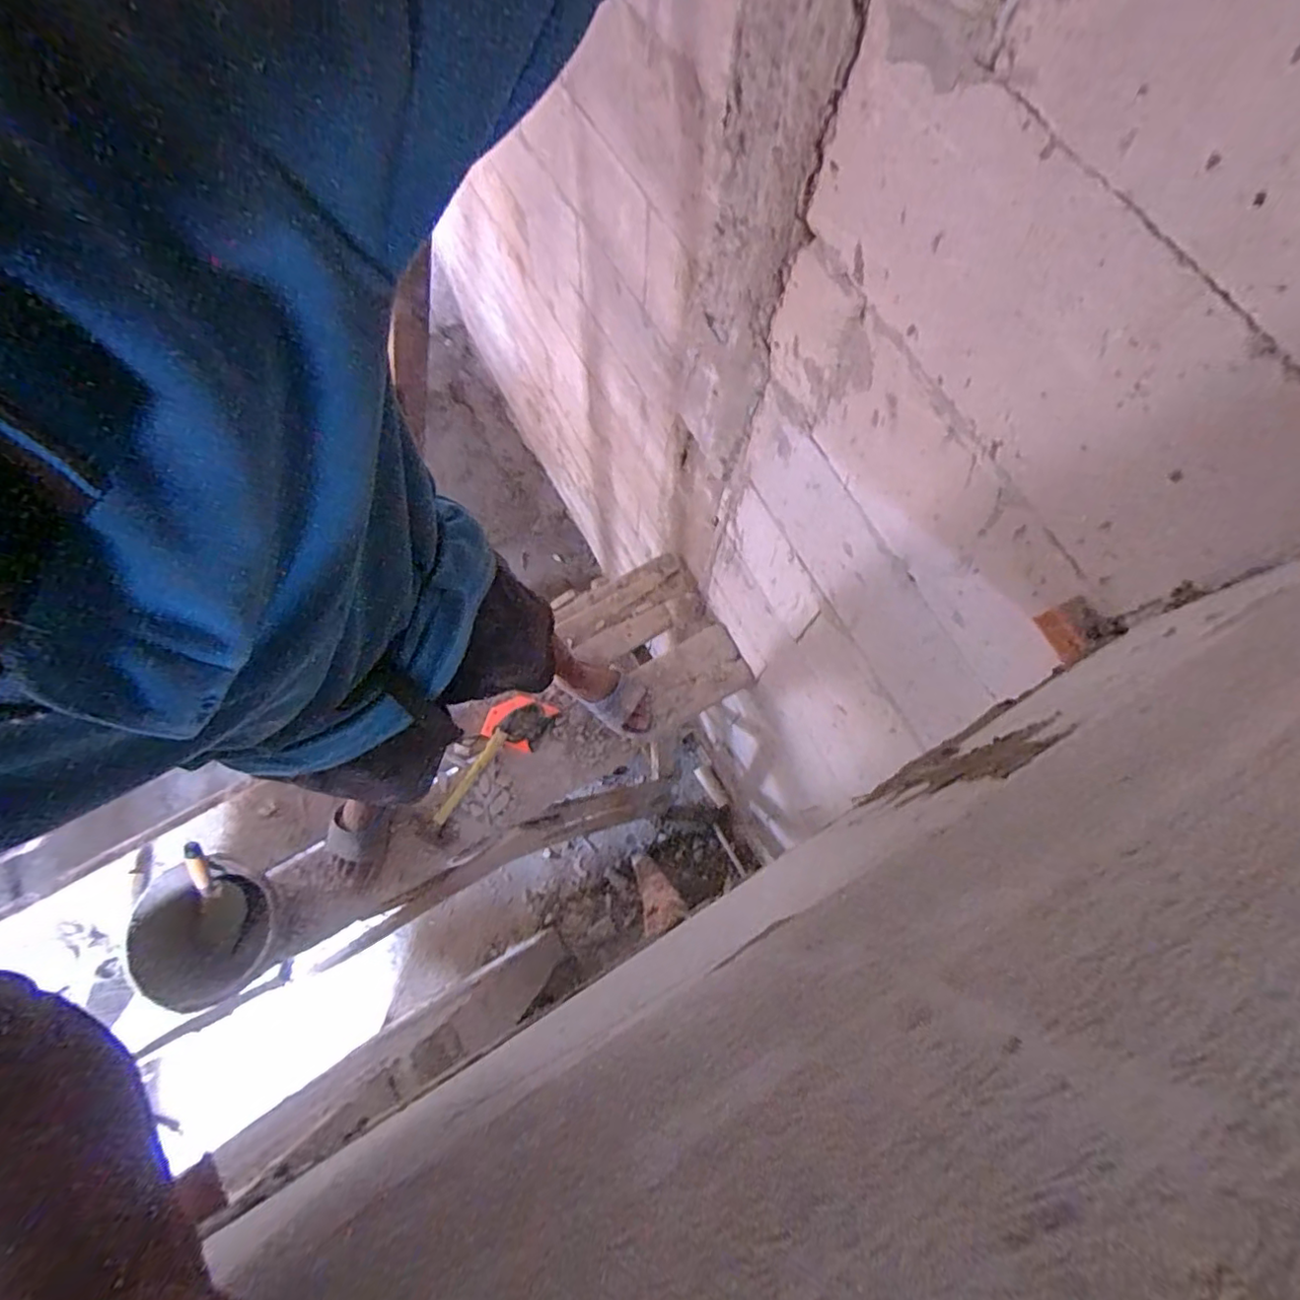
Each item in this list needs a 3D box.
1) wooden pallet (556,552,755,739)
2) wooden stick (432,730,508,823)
[{"bbox_3d":[0.011,-0.020,1.474,0.329,0.064,0.406,-29,75,-11],"label":"wooden pallet"},{"bbox_3d":[-0.392,0.274,1.338,0.027,0.011,0.230,32,73,8],"label":"wooden stick"}]

